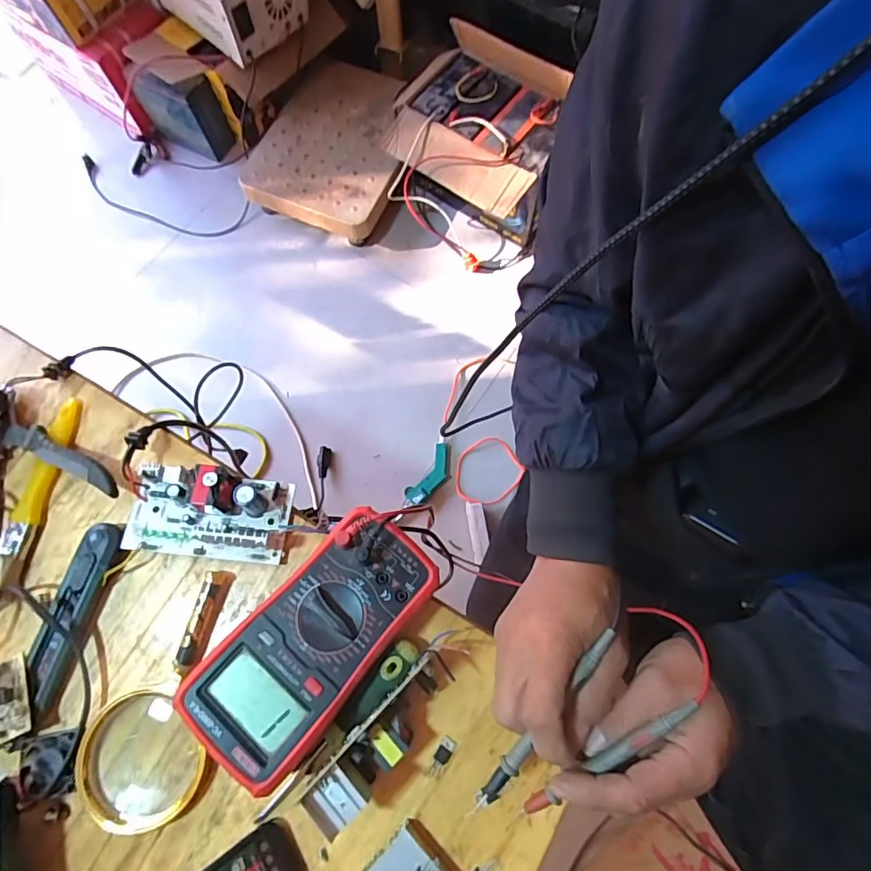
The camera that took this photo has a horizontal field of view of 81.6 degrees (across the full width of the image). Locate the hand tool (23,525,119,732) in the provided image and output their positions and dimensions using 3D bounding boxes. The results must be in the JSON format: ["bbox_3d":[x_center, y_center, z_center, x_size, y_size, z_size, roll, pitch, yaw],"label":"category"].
[{"bbox_3d":[-0.280,0.139,0.383,0.034,0.020,0.144,14,73,5],"label":"hand tool"}]

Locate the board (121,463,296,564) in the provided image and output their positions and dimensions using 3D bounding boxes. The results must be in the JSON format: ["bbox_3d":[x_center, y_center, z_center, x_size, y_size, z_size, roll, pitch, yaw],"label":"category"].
[{"bbox_3d":[-0.179,0.060,0.400,0.135,0.036,0.070,5,73,3],"label":"board"}]

